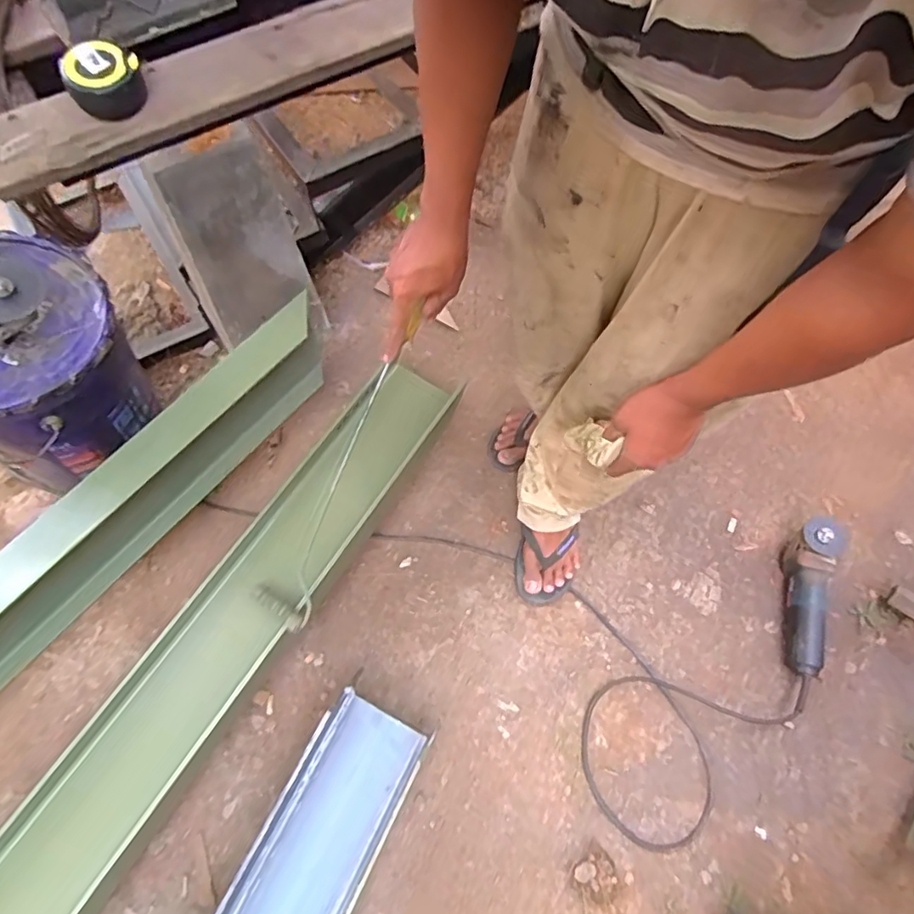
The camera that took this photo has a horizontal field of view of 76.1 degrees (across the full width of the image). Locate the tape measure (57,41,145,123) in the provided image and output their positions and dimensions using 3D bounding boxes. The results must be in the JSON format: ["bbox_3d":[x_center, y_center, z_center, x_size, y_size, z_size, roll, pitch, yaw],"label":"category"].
[{"bbox_3d":[-0.387,-0.413,0.642,0.063,0.054,0.063,13,66,8],"label":"tape measure"}]

